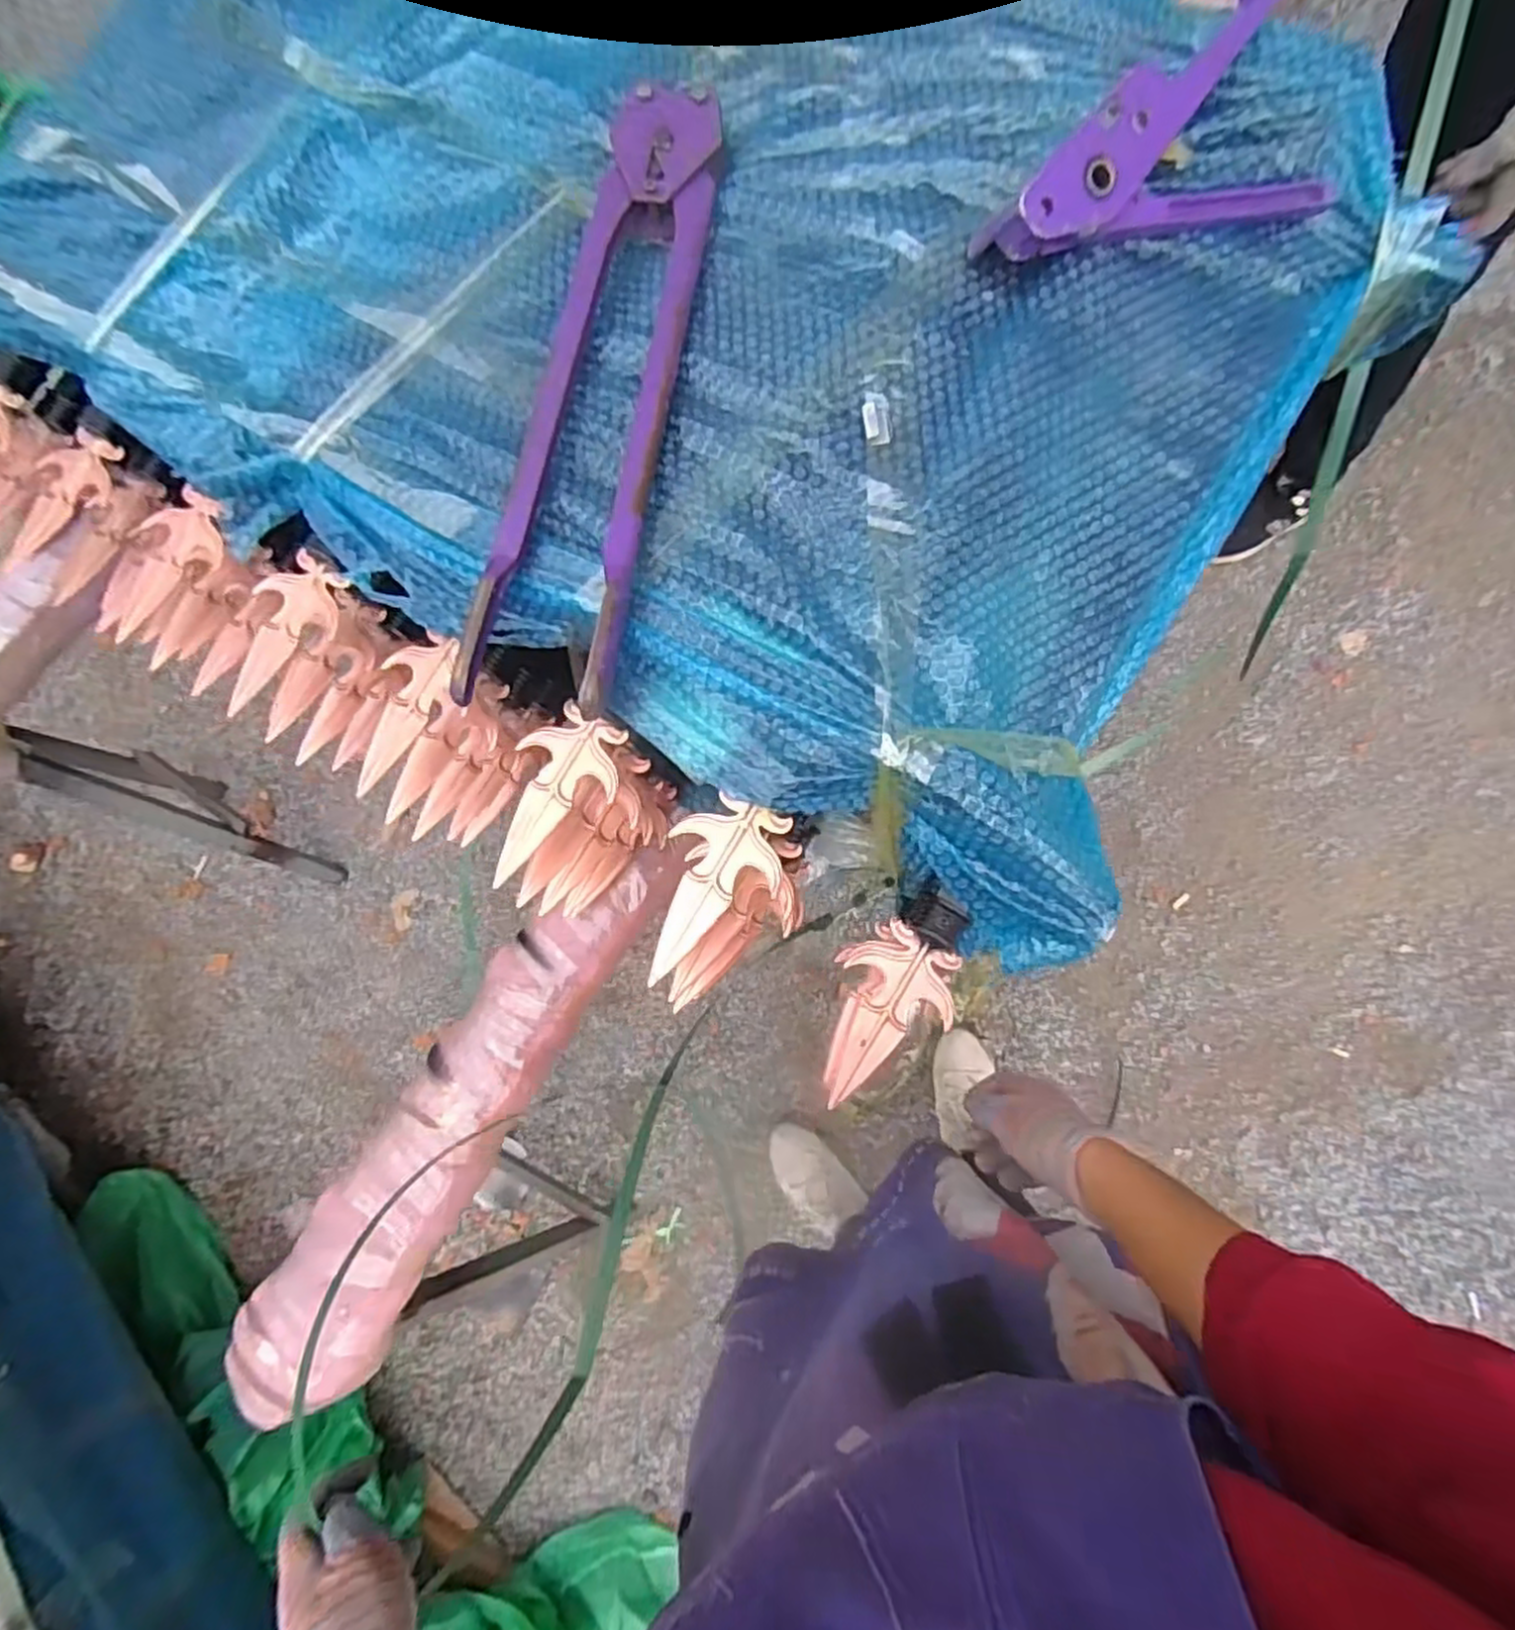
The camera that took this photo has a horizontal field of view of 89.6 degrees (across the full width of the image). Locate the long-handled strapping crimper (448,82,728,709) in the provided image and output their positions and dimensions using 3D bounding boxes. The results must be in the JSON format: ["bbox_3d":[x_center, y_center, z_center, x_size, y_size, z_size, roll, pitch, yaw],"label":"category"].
[{"bbox_3d":[-0.117,-0.318,0.550,0.114,0.049,0.501,8,80,7],"label":"long-handled strapping crimper"}]

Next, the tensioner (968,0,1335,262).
[{"bbox_3d":[0.279,-0.470,0.543,0.258,0.089,0.152,-31,78,-1],"label":"tensioner"}]

